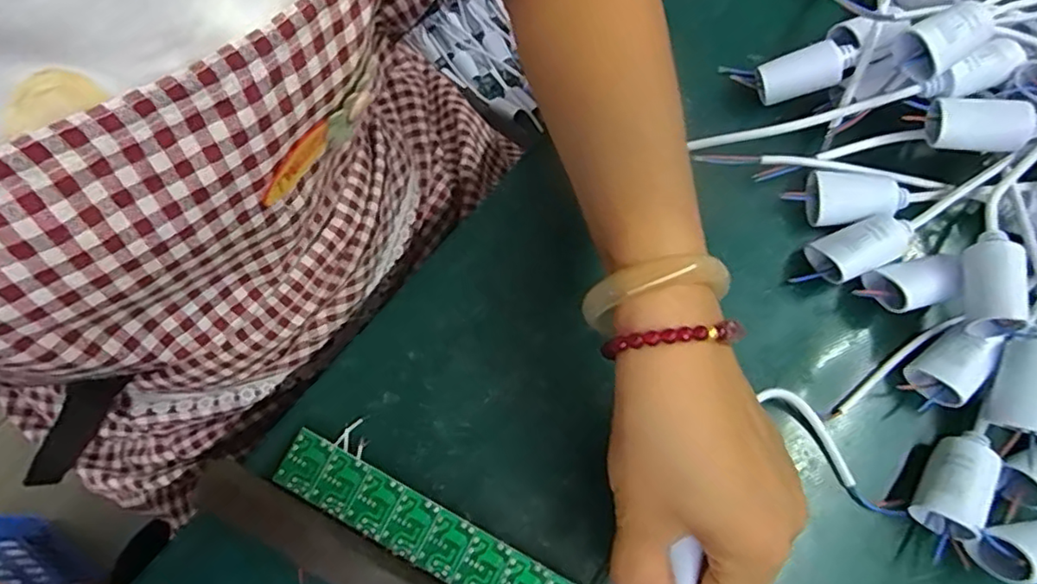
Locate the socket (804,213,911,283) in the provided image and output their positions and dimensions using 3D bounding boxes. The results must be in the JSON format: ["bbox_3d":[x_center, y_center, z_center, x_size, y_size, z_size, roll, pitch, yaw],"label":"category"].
[{"bbox_3d":[0.189,-0.023,0.333,0.047,0.033,0.028,-18,72,-5],"label":"socket"}]

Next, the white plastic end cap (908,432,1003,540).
[{"bbox_3d":[0.212,0.092,0.294,0.024,0.026,0.050,30,75,11],"label":"white plastic end cap"}]

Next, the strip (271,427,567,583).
[{"bbox_3d":[-0.025,0.120,0.274,0.187,0.004,0.027,28,81,6],"label":"strip"}]

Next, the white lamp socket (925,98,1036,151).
[{"bbox_3d":[0.250,-0.091,0.326,0.050,0.019,0.024,9,72,4],"label":"white lamp socket"}]

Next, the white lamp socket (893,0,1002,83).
[{"bbox_3d":[0.230,-0.138,0.321,0.056,0.024,0.029,-34,72,-10],"label":"white lamp socket"}]

